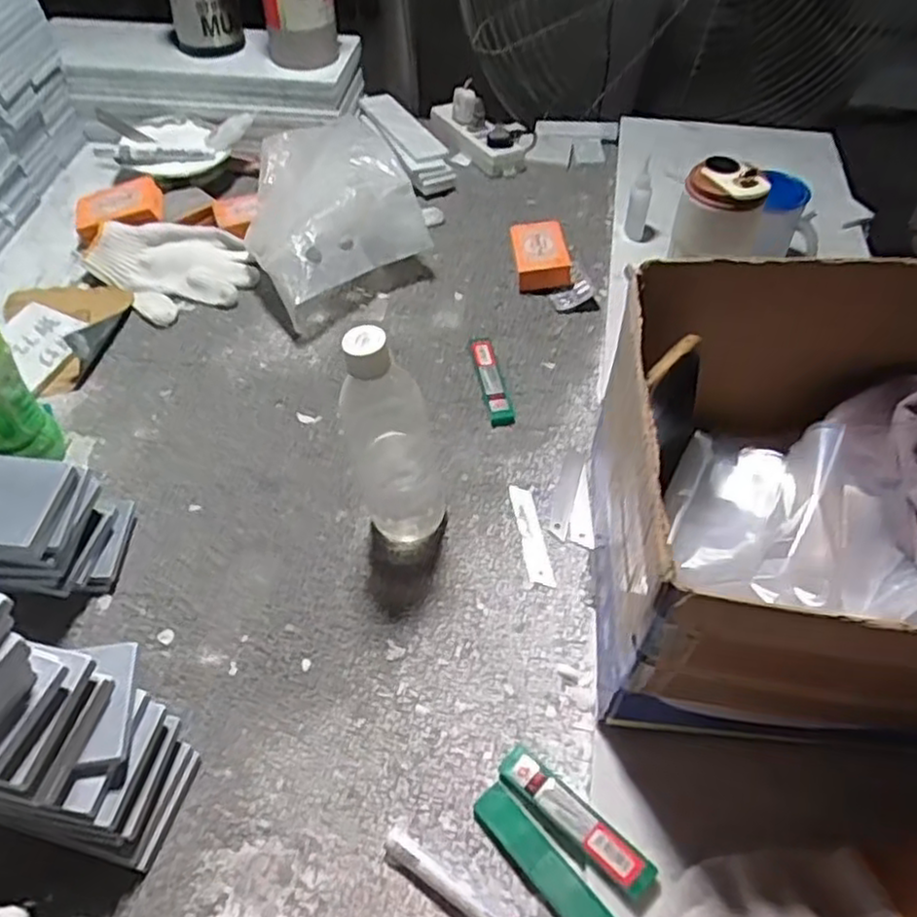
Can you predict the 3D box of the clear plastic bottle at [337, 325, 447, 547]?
[{"bbox_3d":[-0.050,-0.014,0.569,0.083,0.205,0.063,-7,52,-5],"label":"clear plastic bottle"}]

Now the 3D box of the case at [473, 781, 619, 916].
[{"bbox_3d":[0.057,0.262,0.465,0.028,0.018,0.117,-35,59,-25],"label":"case"}]

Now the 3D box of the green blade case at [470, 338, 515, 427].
[{"bbox_3d":[0.034,-0.083,0.755,0.024,0.010,0.126,-8,52,-6],"label":"green blade case"}]

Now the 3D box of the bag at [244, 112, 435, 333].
[{"bbox_3d":[-0.148,-0.297,0.866,0.201,0.110,0.277,-10,55,-8],"label":"bag"}]

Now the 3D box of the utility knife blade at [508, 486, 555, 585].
[{"bbox_3d":[0.063,0.066,0.635,0.020,0.004,0.101,-8,53,-6],"label":"utility knife blade"}]

